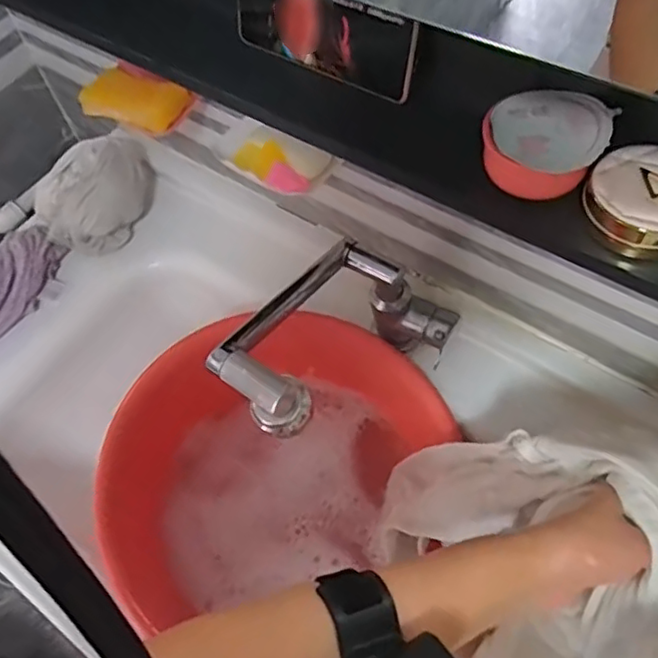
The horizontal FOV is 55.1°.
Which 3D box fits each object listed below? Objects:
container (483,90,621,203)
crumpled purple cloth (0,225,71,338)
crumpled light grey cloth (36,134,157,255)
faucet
[{"bbox_3d":[0.143,-0.124,0.425,0.079,0.045,0.070,13,61,12],"label":"container"},{"bbox_3d":[-0.419,-0.055,0.809,0.088,0.068,0.180,35,67,22],"label":"crumpled purple cloth"},{"bbox_3d":[-0.317,-0.183,0.863,0.159,0.080,0.139,-37,63,-17],"label":"crumpled light grey cloth"},{"bbox_3d":[0.013,0.006,0.586,0.110,0.128,0.279,41,41,25],"label":"faucet"}]

